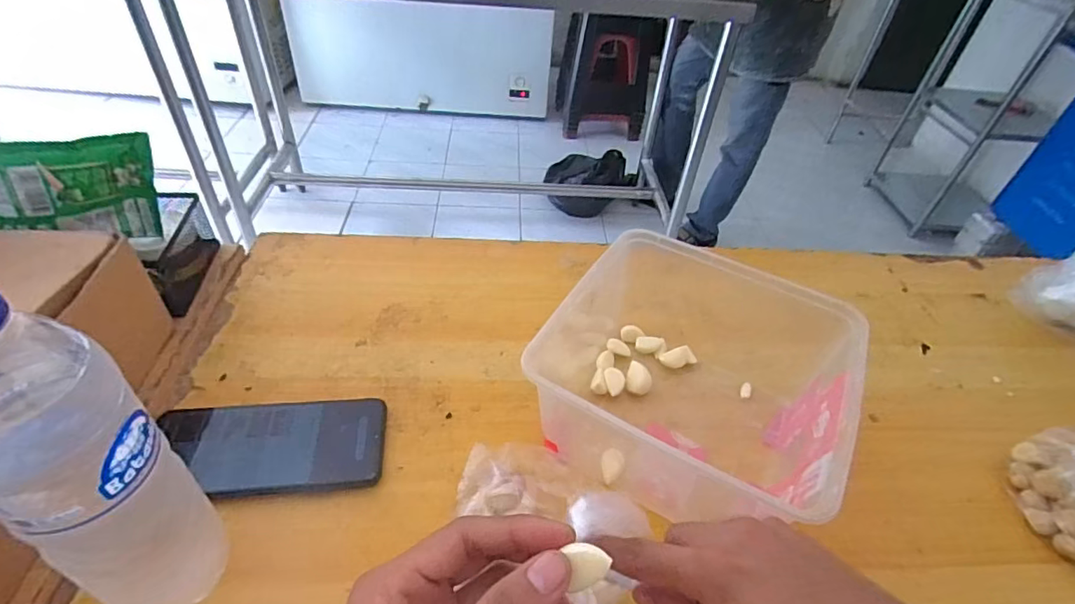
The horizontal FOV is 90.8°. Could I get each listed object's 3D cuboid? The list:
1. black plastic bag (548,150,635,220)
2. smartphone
[{"bbox_3d":[0.172,-0.445,1.886,0.269,0.167,0.270,-19,49,-23],"label":"black plastic bag"},{"bbox_3d":[-0.190,0.104,0.386,0.150,0.010,0.072,-1,46,-12],"label":"smartphone"}]

